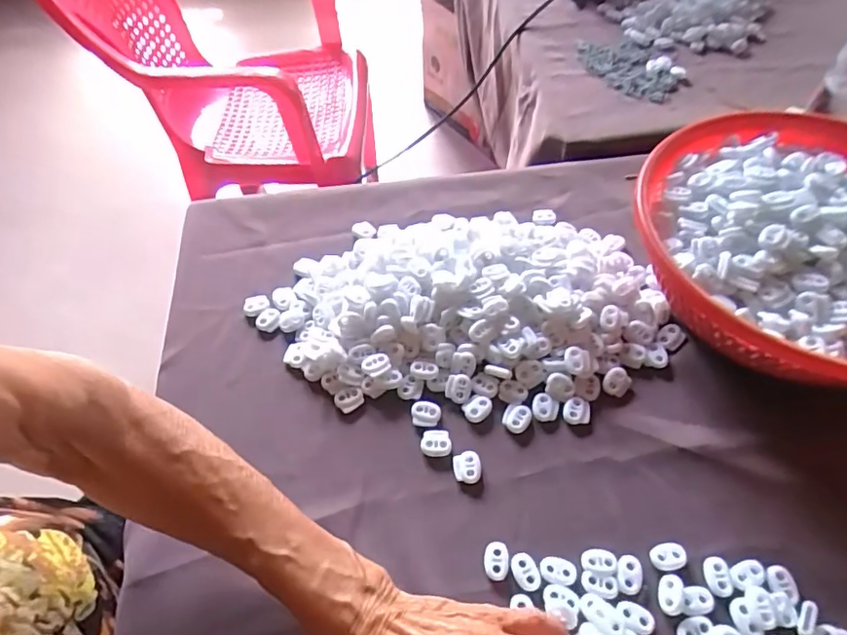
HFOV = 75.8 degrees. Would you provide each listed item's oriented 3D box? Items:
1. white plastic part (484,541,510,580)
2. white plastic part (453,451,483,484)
[{"bbox_3d":[0.047,0.157,0.350,0.016,0.004,0.023,2,55,5],"label":"white plastic part"},{"bbox_3d":[0.032,0.107,0.390,0.020,0.006,0.023,-3,55,1],"label":"white plastic part"}]

